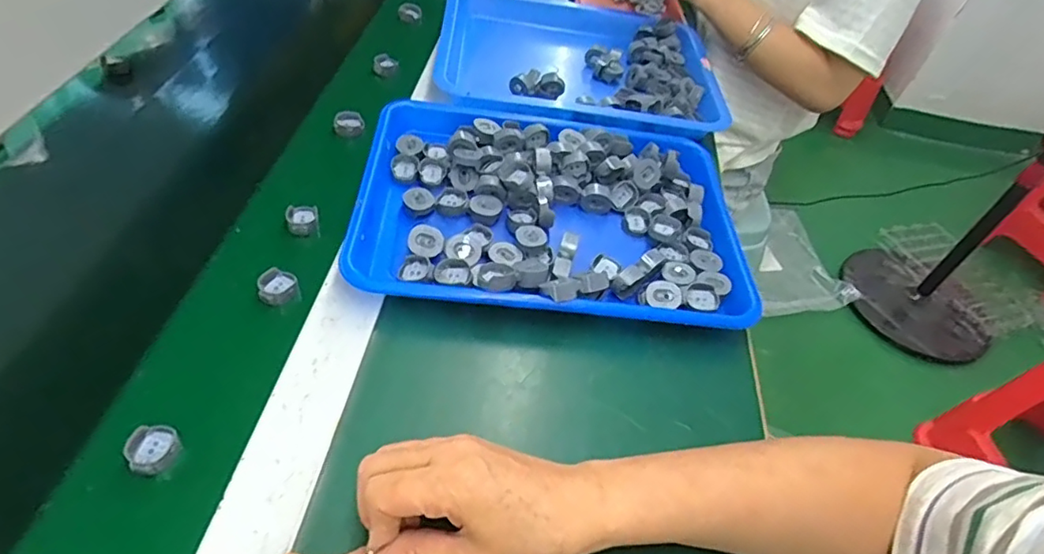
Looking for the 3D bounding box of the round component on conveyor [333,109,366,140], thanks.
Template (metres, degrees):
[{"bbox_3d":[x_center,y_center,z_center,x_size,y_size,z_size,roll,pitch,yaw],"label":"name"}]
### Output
[{"bbox_3d":[-0.177,-0.156,0.608,0.030,0.019,0.024,-8,51,-18],"label":"round component on conveyor"}]

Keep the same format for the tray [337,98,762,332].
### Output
[{"bbox_3d":[0.028,-0.065,0.533,0.332,0.044,0.253,7,47,-5],"label":"tray"}]

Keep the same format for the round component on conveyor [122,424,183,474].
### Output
[{"bbox_3d":[-0.226,0.105,0.363,0.028,0.012,0.028,6,48,-6],"label":"round component on conveyor"}]

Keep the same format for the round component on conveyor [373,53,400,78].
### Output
[{"bbox_3d":[-0.158,-0.246,0.688,0.027,0.017,0.024,-1,49,-12],"label":"round component on conveyor"}]

